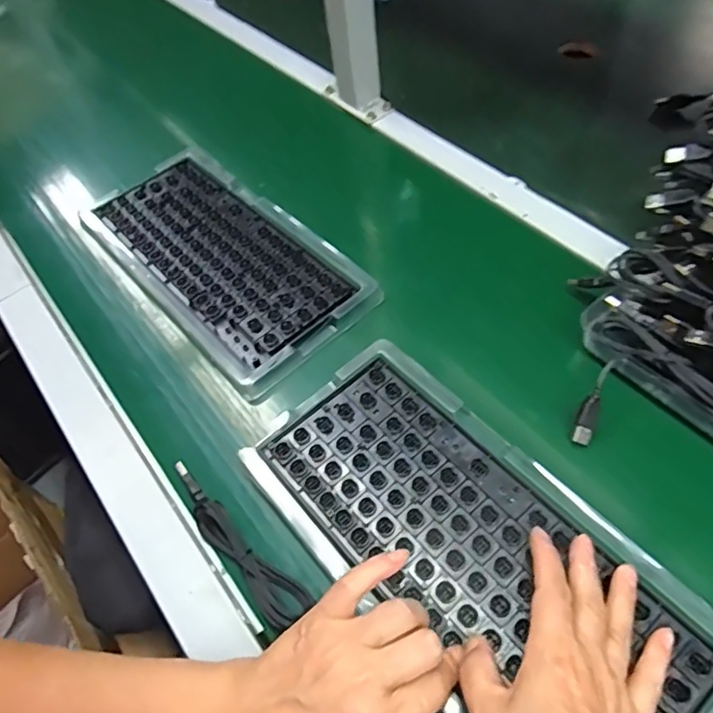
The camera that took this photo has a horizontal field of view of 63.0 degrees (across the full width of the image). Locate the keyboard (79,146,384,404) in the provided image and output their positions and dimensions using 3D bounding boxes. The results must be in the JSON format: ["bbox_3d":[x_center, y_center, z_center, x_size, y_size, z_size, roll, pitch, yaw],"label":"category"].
[{"bbox_3d":[-0.138,-0.105,0.580,0.157,0.022,0.326,-37,56,-22],"label":"keyboard"}]

